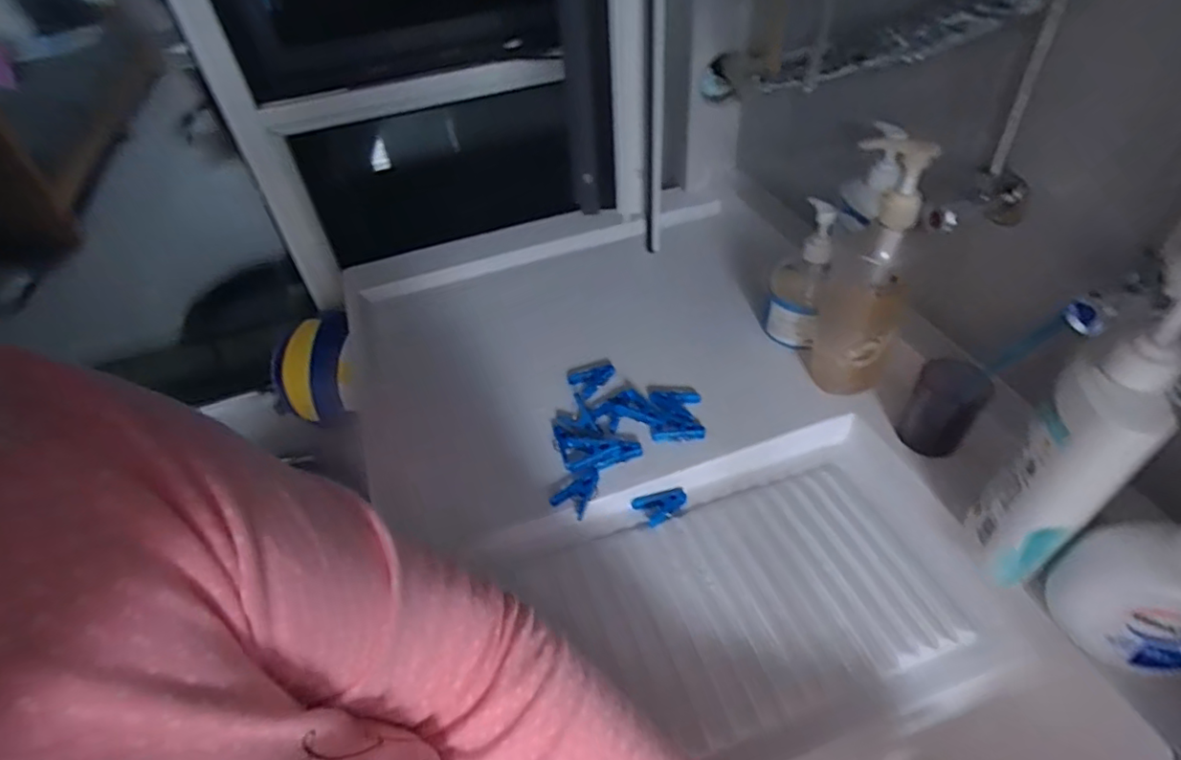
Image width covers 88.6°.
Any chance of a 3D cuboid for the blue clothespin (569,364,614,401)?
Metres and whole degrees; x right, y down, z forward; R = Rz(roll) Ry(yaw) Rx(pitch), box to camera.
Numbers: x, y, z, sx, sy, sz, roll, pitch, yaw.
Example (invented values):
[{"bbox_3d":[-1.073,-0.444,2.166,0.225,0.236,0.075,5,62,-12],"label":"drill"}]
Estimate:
[{"bbox_3d":[0.005,-0.002,0.706,0.051,0.012,0.040,-26,49,-18],"label":"blue clothespin"}]

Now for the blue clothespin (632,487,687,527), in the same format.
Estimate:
[{"bbox_3d":[0.071,0.121,0.598,0.053,0.011,0.032,-30,50,-21],"label":"blue clothespin"}]

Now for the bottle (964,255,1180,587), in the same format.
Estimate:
[{"bbox_3d":[0.343,0.047,0.424,0.074,0.258,0.065,-35,53,-26],"label":"bottle"}]

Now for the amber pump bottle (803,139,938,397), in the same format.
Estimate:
[{"bbox_3d":[0.272,-0.106,0.596,0.070,0.252,0.094,6,47,12],"label":"amber pump bottle"}]

